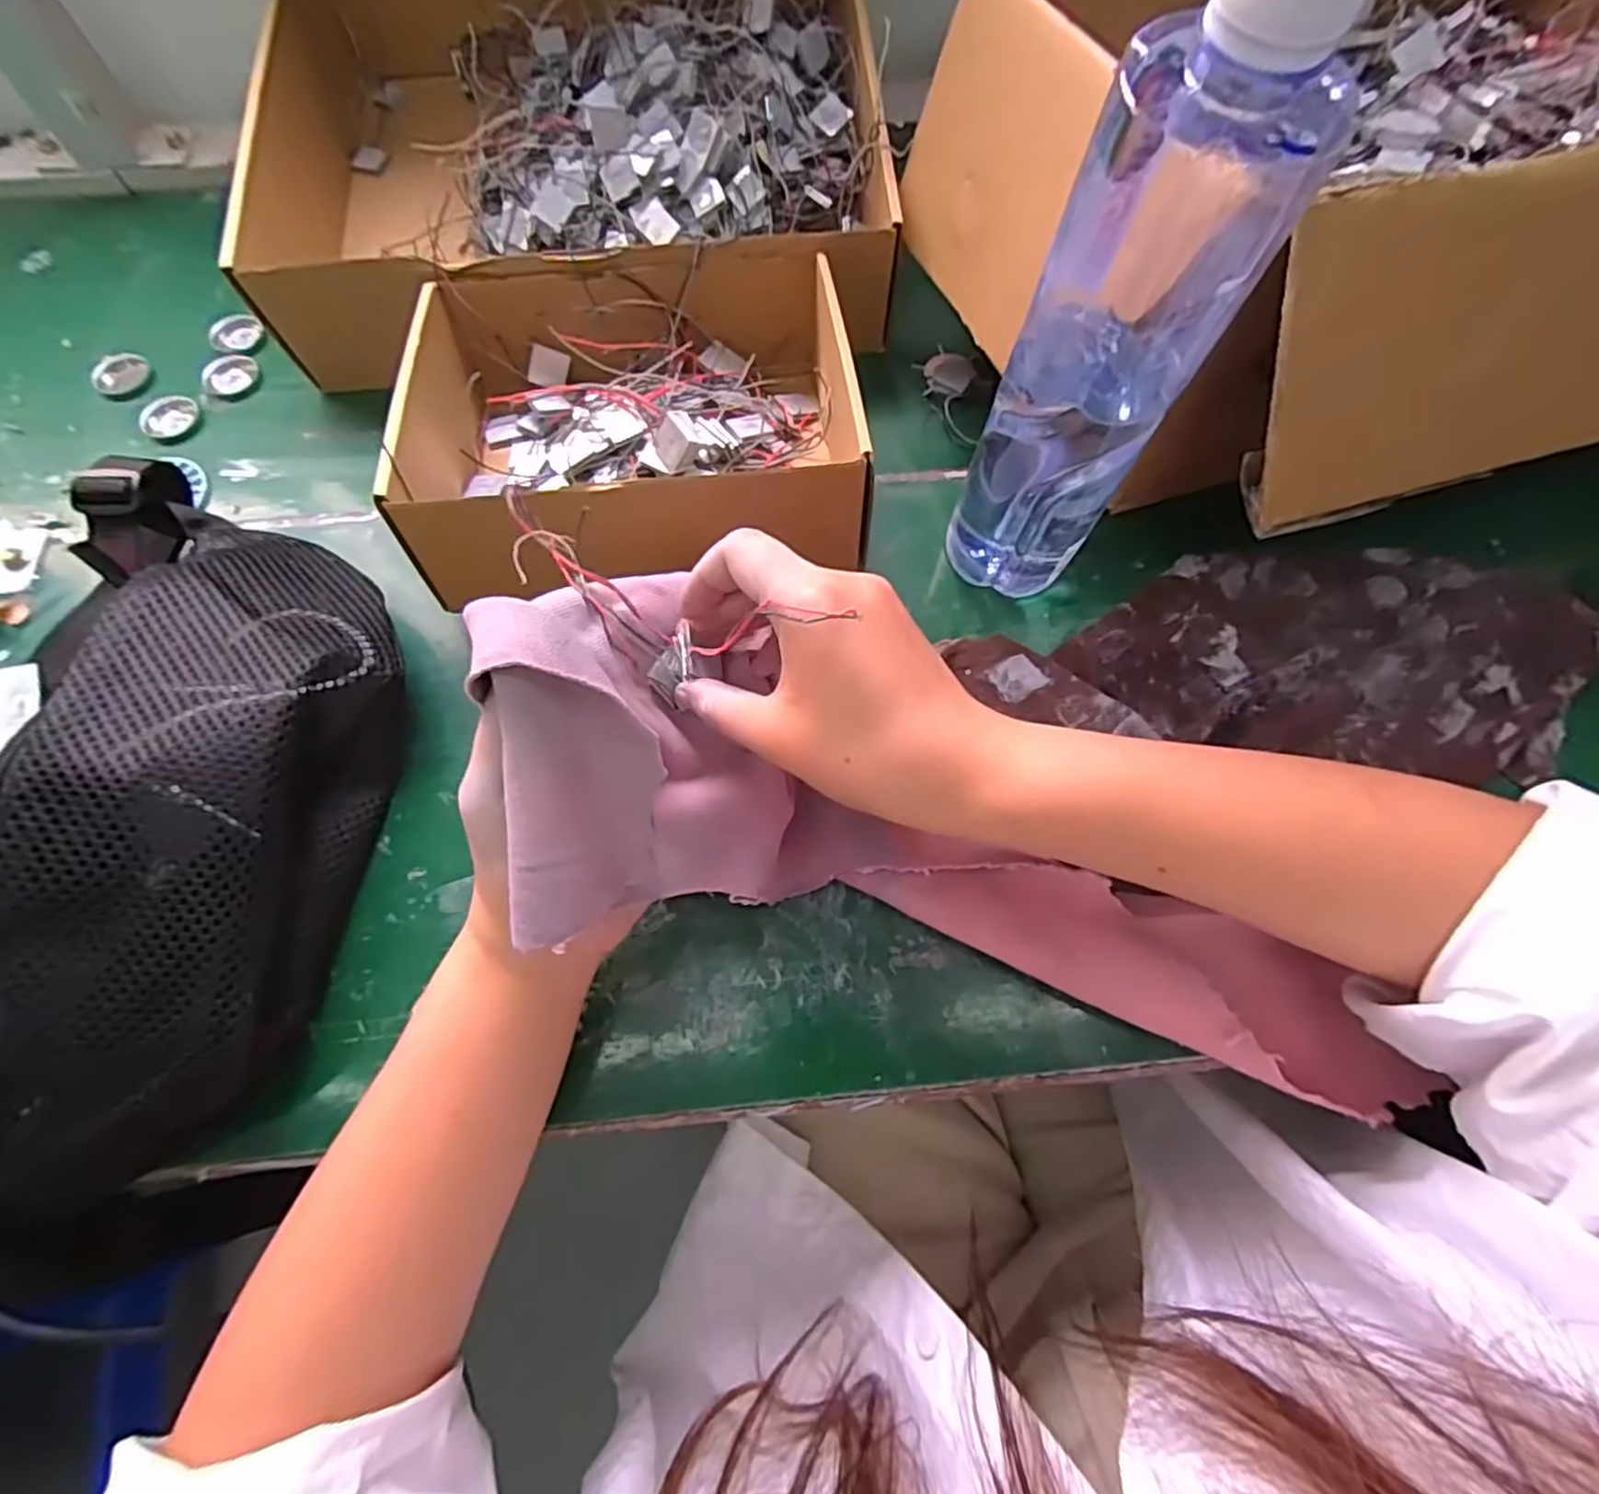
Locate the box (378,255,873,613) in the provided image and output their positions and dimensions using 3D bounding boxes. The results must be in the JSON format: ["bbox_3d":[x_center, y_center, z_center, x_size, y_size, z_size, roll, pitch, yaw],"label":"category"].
[{"bbox_3d":[-0.080,-0.163,0.359,0.202,0.077,0.174,-8,69,-3],"label":"box"}]

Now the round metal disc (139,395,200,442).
[{"bbox_3d":[-0.368,-0.194,0.414,0.031,0.005,0.030,0,69,0],"label":"round metal disc"}]

